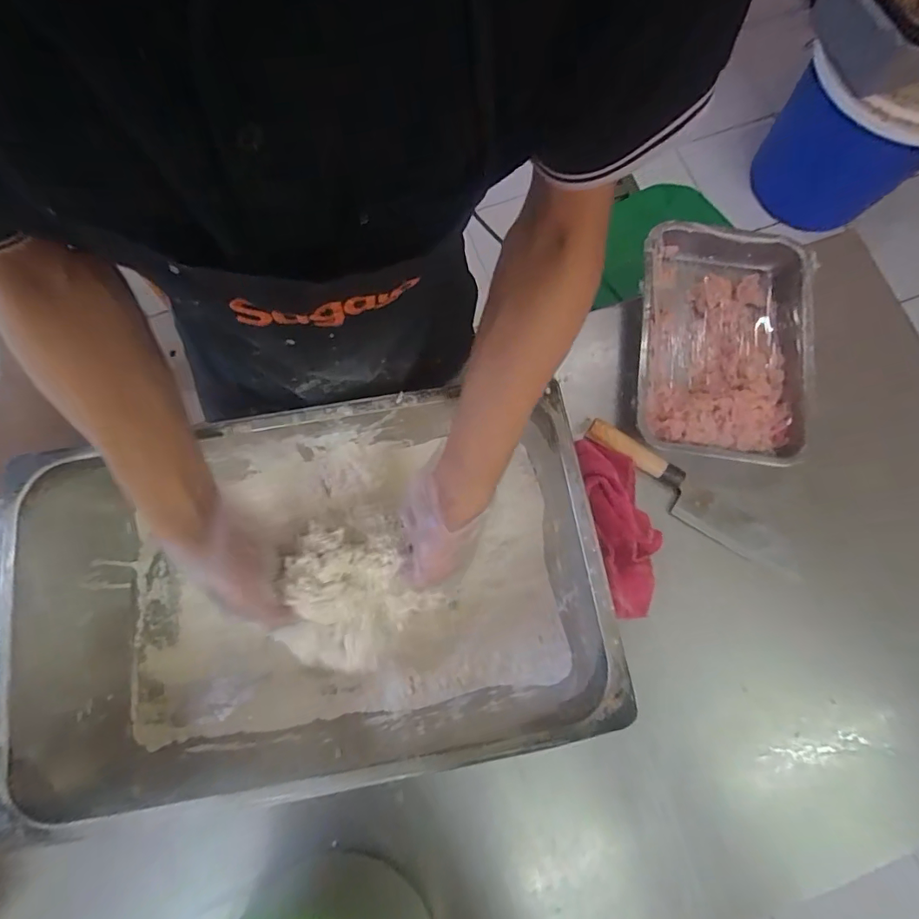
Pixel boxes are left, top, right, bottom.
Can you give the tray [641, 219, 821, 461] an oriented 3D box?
[{"bbox_3d":[0.331,-0.153,0.611,0.211,0.041,0.306,5,77,1],"label":"tray"}]

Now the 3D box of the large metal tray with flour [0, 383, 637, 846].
[{"bbox_3d":[-0.136,0.128,0.503,0.514,0.151,0.321,-10,77,-2],"label":"large metal tray with flour"}]

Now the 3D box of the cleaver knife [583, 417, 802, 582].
[{"bbox_3d":[0.293,0.052,0.605,0.313,0.029,0.053,35,79,-8],"label":"cleaver knife"}]

